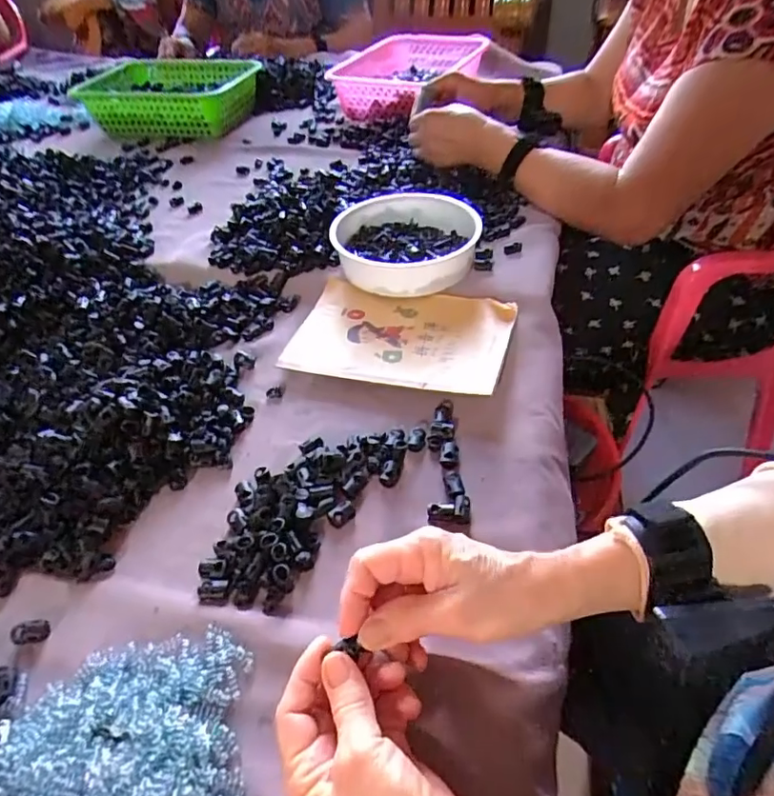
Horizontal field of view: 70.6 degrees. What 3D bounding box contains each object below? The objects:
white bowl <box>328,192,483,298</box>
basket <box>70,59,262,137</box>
[{"bbox_3d":[0.021,-0.174,0.617,0.156,0.050,0.165,-2,45,2],"label":"white bowl"},{"bbox_3d":[-0.403,-0.543,0.994,0.332,0.098,0.198,10,47,15],"label":"basket"}]

